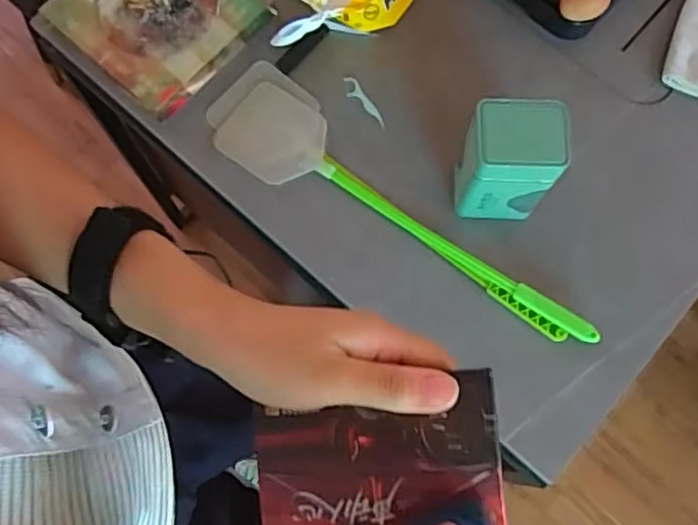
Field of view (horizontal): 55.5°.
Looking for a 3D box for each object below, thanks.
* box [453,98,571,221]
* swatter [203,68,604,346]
[{"bbox_3d":[0.164,-0.100,0.704,0.091,0.162,0.078,4,74,0],"label":"box"},{"bbox_3d":[0.057,-0.069,0.754,0.493,0.022,0.120,33,79,9],"label":"swatter"}]

